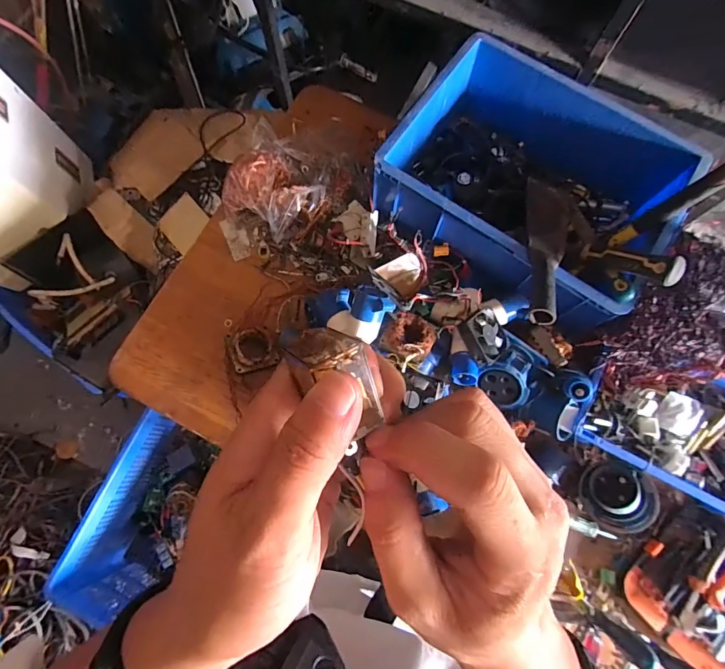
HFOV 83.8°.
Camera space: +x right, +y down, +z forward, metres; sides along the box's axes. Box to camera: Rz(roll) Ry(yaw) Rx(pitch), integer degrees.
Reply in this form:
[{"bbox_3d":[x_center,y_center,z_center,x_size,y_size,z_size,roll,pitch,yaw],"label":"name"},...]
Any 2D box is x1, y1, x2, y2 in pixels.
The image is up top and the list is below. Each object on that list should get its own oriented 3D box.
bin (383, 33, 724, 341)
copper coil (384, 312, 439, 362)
[{"bbox_3d":[0.312,-0.283,0.773,0.474,0.186,0.411,31,77,7],"label":"bin"},{"bbox_3d":[0.082,0.001,0.675,0.080,0.027,0.078,0,75,-1],"label":"copper coil"}]

